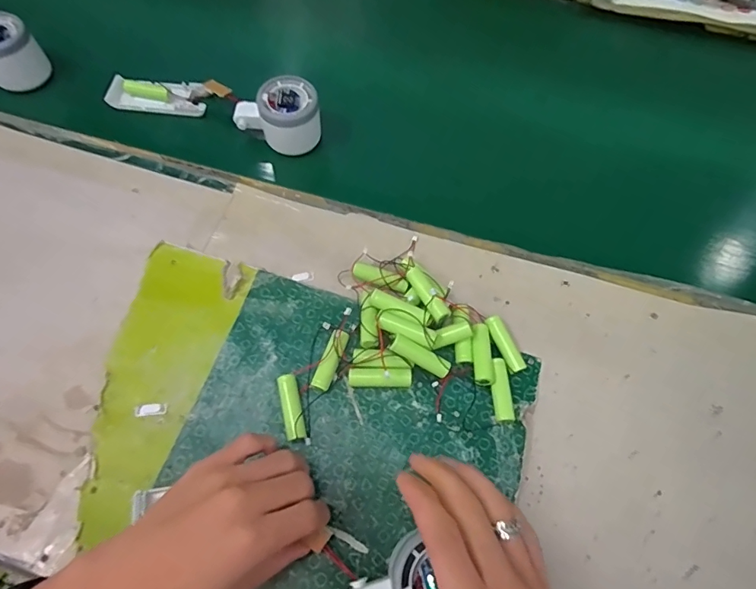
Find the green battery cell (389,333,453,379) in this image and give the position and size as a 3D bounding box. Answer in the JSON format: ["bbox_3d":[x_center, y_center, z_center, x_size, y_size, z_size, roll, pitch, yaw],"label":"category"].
[{"bbox_3d":[0.033,0.047,0.350,0.048,0.010,0.014,30,66,-3],"label":"green battery cell"}]

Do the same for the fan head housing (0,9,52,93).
[{"bbox_3d":[-0.407,-0.256,0.489,0.078,0.060,0.056,-37,71,-18],"label":"fan head housing"}]

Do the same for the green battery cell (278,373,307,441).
[{"bbox_3d":[-0.066,0.085,0.346,0.014,0.015,0.050,-13,65,-9],"label":"green battery cell"}]

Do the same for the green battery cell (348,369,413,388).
[{"bbox_3d":[0.002,0.065,0.355,0.049,0.012,0.012,0,64,-2],"label":"green battery cell"}]

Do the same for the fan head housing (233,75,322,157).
[{"bbox_3d":[-0.102,-0.179,0.463,0.085,0.052,0.053,-9,65,-7],"label":"fan head housing"}]

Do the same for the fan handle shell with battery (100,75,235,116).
[{"bbox_3d":[-0.224,-0.216,0.491,0.130,0.028,0.035,5,64,0],"label":"fan handle shell with battery"}]

